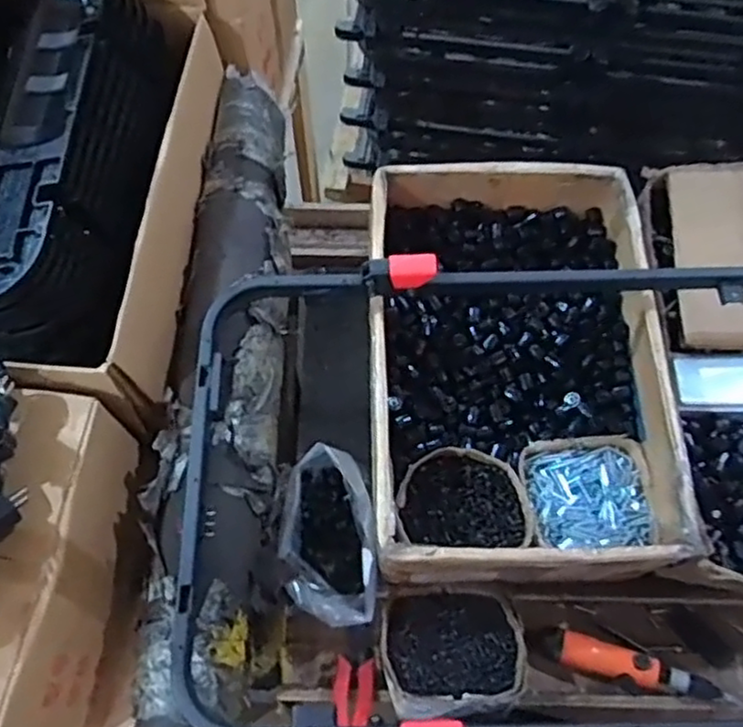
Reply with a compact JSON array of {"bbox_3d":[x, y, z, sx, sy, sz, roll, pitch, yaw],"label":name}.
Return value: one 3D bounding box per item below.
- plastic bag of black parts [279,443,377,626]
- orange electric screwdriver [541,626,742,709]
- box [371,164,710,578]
[{"bbox_3d":[-0.055,0.220,0.867,0.110,0.123,0.201,-6,66,-1],"label":"plastic bag of black parts"},{"bbox_3d":[0.330,0.374,0.850,0.235,0.042,0.039,15,67,8],"label":"orange electric screwdriver"},{"bbox_3d":[0.182,-0.007,0.896,0.360,0.131,0.541,-2,66,1],"label":"box"}]

